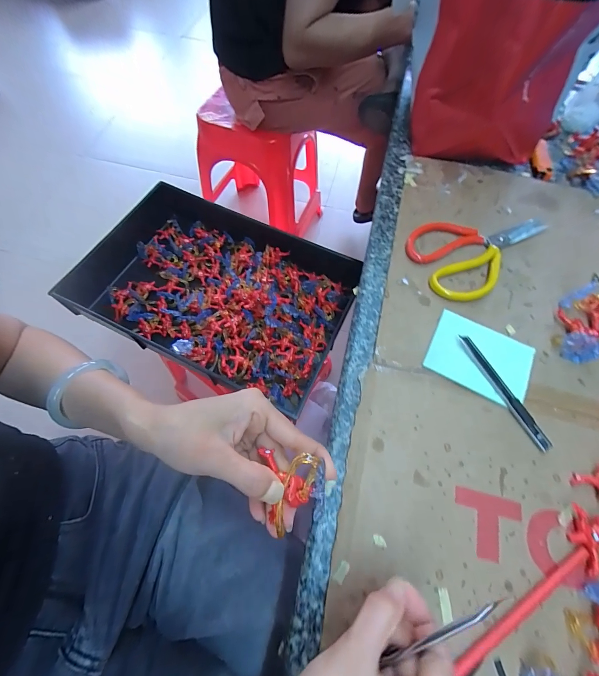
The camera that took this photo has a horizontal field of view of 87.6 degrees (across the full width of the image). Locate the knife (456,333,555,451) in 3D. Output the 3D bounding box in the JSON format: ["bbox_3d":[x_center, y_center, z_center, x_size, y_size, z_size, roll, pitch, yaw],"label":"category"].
[{"bbox_3d":[0.201,0.051,0.306,0.015,0.011,0.123,-22,67,-12],"label":"knife"}]

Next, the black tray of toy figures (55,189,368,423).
[{"bbox_3d":[-0.157,-0.100,0.587,0.468,0.086,0.310,23,66,9],"label":"black tray of toy figures"}]

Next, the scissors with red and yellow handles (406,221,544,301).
[{"bbox_3d":[0.221,-0.111,0.379,0.171,0.009,0.110,-22,67,-12],"label":"scissors with red and yellow handles"}]

